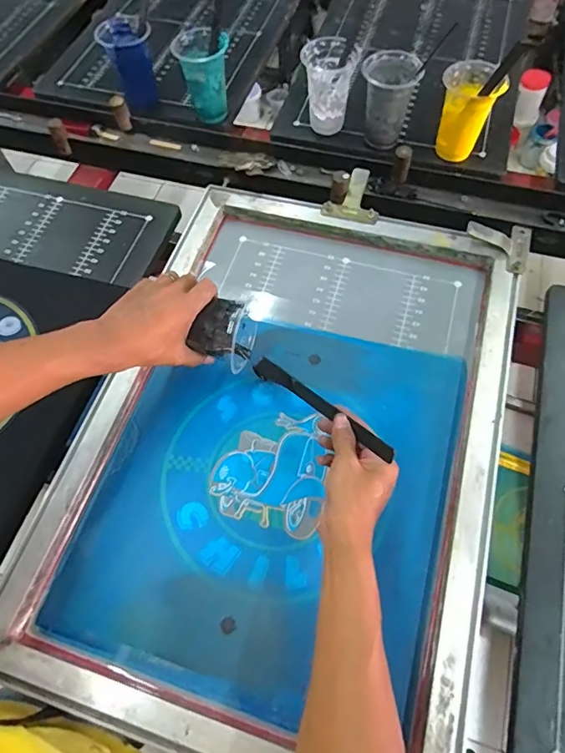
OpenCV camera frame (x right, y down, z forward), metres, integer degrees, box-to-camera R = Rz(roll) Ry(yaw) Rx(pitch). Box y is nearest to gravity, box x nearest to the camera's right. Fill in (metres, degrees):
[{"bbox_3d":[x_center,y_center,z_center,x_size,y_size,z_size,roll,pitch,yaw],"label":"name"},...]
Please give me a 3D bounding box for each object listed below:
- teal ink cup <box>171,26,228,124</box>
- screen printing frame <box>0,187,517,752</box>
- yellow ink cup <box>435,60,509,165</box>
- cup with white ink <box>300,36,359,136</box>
[{"bbox_3d":[-0.128,-0.512,0.799,0.088,0.123,0.106,-4,63,1],"label":"teal ink cup"},{"bbox_3d":[0.014,0.052,0.559,0.447,0.035,0.649,14,65,10],"label":"screen printing frame"},{"bbox_3d":[0.278,-0.398,0.711,0.081,0.127,0.075,-1,63,2],"label":"yellow ink cup"},{"bbox_3d":[0.074,-0.468,0.765,0.079,0.124,0.076,-1,63,2],"label":"cup with white ink"}]

